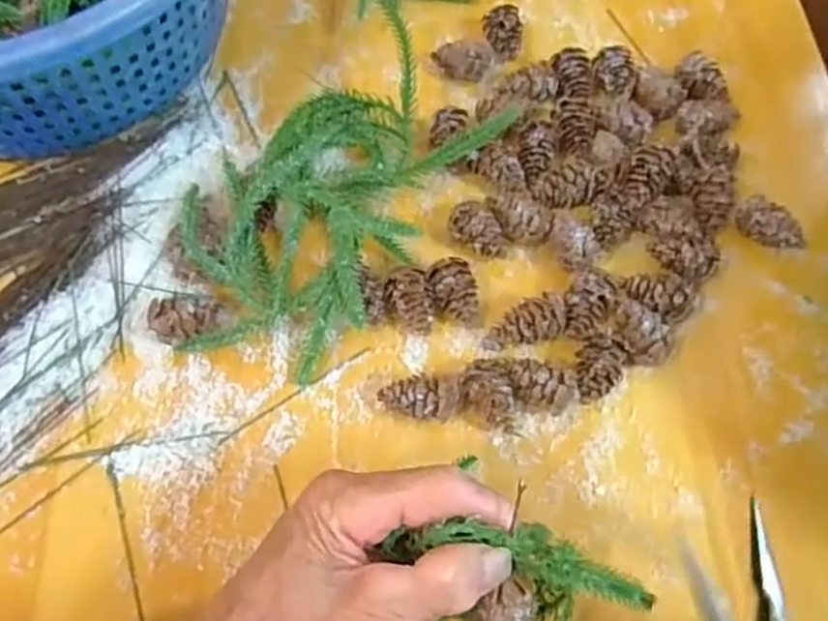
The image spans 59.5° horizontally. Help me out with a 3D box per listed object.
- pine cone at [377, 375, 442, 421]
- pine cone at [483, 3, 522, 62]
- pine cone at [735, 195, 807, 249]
[{"bbox_3d":[-0.002,0.041,0.334,0.028,0.021,0.018,12,64,6],"label":"pine cone"},{"bbox_3d":[0.053,-0.166,0.437,0.023,0.018,0.033,3,64,1],"label":"pine cone"},{"bbox_3d":[0.184,-0.043,0.376,0.035,0.024,0.017,14,64,7],"label":"pine cone"}]

